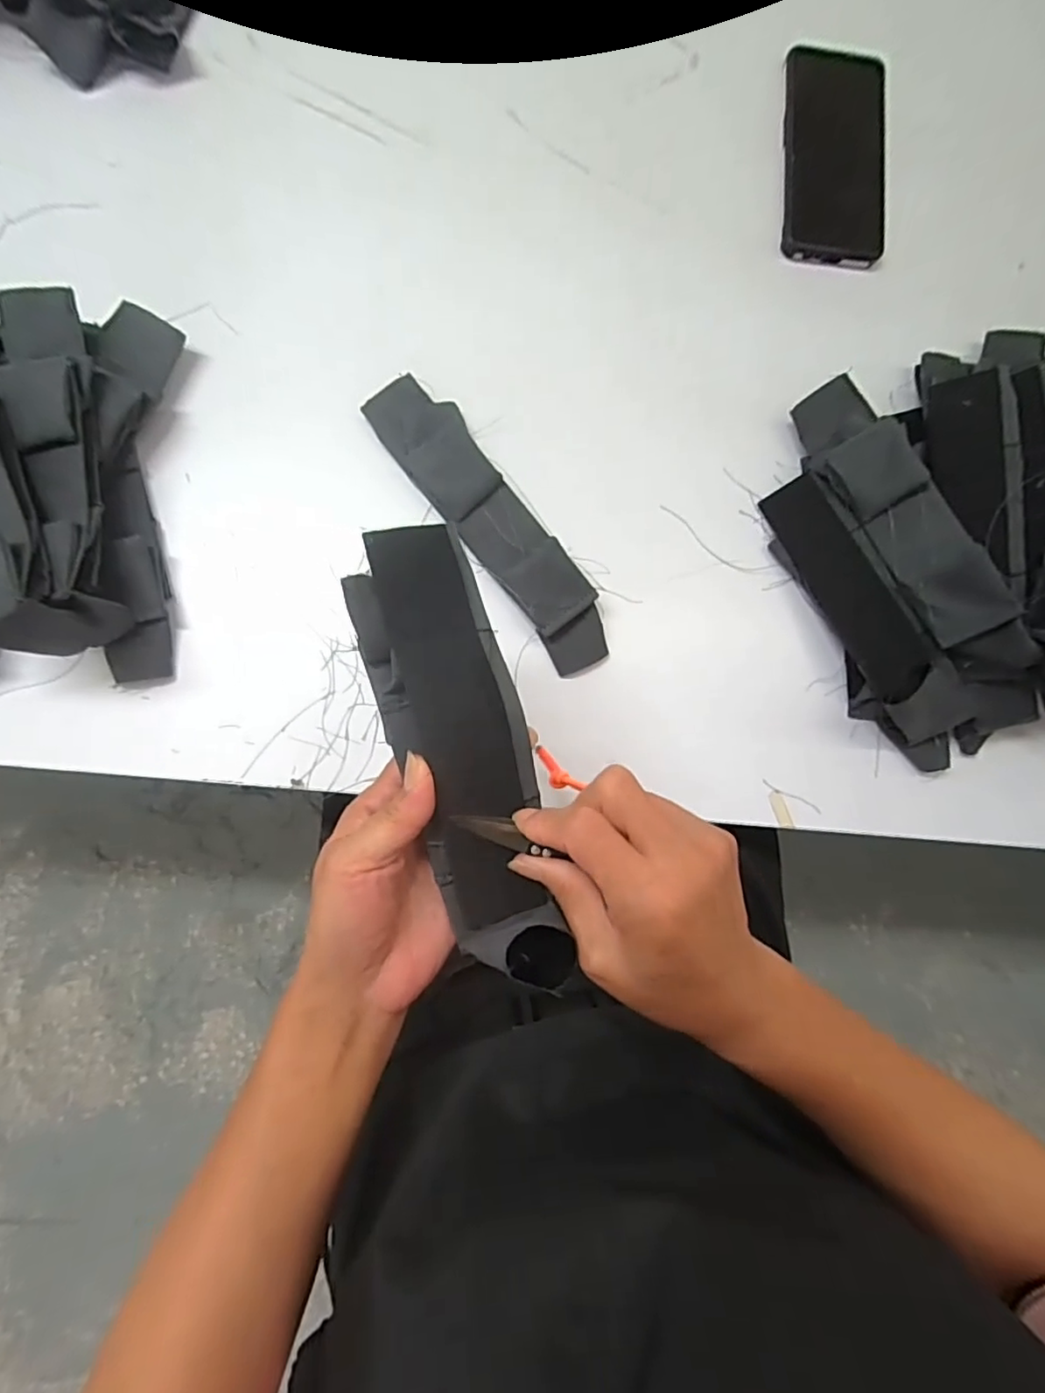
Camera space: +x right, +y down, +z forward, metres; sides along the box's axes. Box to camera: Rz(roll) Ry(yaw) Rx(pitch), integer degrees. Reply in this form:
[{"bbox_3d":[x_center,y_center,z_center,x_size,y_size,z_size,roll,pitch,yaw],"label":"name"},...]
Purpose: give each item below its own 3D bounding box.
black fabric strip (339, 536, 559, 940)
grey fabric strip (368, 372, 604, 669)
[{"bbox_3d":[-0.029,0.015,0.257,0.056,0.026,0.175,-15,94,-7],"label":"black fabric strip"},{"bbox_3d":[-0.019,-0.115,0.398,0.047,0.027,0.224,-38,89,-8],"label":"grey fabric strip"}]

